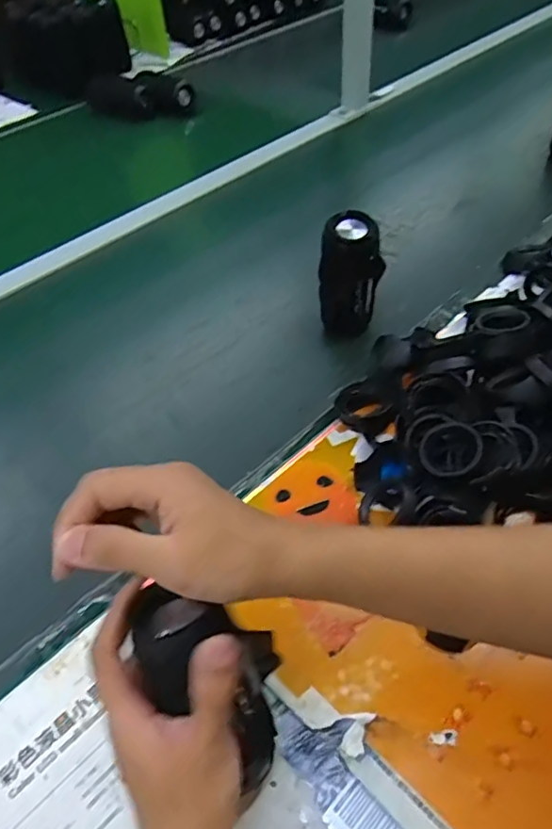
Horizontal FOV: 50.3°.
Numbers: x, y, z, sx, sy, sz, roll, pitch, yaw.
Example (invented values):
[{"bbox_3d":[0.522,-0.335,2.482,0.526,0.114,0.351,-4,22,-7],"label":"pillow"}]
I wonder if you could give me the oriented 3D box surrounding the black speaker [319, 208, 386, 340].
[{"bbox_3d":[0.087,-0.164,0.702,0.061,0.135,0.050,-28,51,-19],"label":"black speaker"}]

